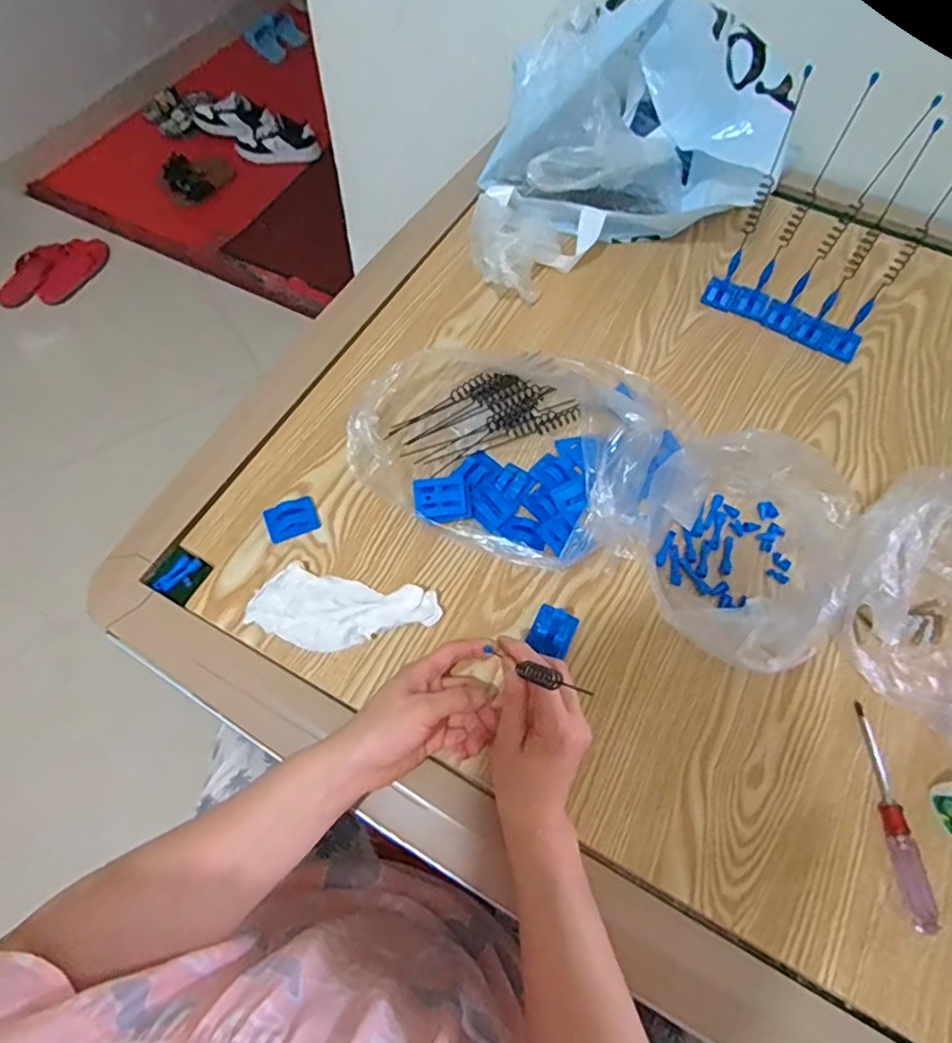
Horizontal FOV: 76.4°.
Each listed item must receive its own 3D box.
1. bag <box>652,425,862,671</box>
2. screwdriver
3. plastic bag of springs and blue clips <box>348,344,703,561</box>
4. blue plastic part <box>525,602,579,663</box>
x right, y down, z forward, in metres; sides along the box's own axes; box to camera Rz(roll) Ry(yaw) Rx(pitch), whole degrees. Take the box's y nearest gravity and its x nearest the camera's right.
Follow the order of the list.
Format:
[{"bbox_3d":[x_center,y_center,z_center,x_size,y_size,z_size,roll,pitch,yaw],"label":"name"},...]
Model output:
[{"bbox_3d":[0.220,0.020,0.492,0.155,0.103,0.195,25,65,11],"label":"bag"},{"bbox_3d":[0.306,0.212,0.444,0.020,0.016,0.149,-1,63,-3],"label":"screwdriver"},{"bbox_3d":[0.051,-0.085,0.570,0.298,0.052,0.250,18,64,7],"label":"plastic bag of springs and blue clips"},{"bbox_3d":[0.063,0.092,0.498,0.034,0.020,0.039,26,65,11],"label":"blue plastic part"}]

